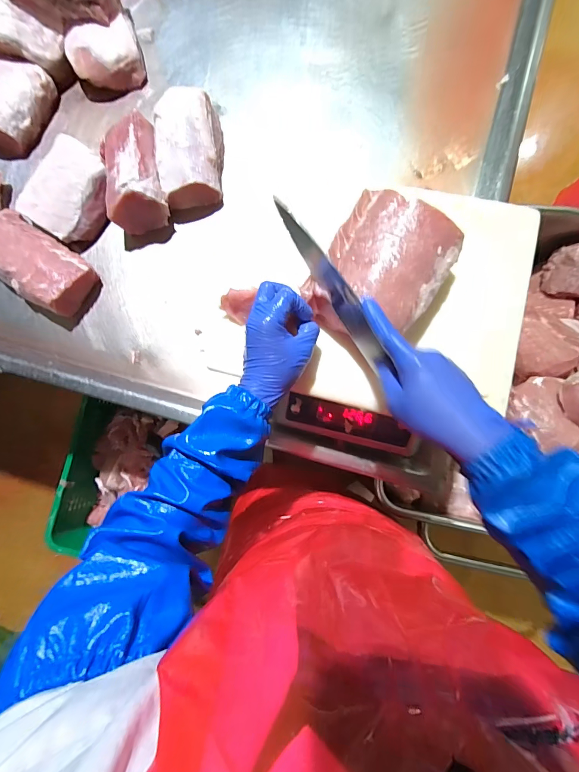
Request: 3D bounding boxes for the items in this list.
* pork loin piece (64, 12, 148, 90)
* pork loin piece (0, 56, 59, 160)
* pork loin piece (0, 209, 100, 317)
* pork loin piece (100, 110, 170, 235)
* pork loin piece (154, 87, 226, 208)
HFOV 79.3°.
[{"bbox_3d":[-0.334,-0.599,0.637,0.123,0.060,0.092,-20,83,1],"label":"pork loin piece"},{"bbox_3d":[-0.511,-0.509,0.633,0.103,0.069,0.155,26,86,6],"label":"pork loin piece"},{"bbox_3d":[-0.440,-0.211,0.599,0.208,0.063,0.107,33,86,7],"label":"pork loin piece"},{"bbox_3d":[-0.265,-0.360,0.597,0.095,0.085,0.167,-12,83,2],"label":"pork loin piece"},{"bbox_3d":[-0.171,-0.404,0.604,0.102,0.062,0.187,-4,83,3],"label":"pork loin piece"}]

